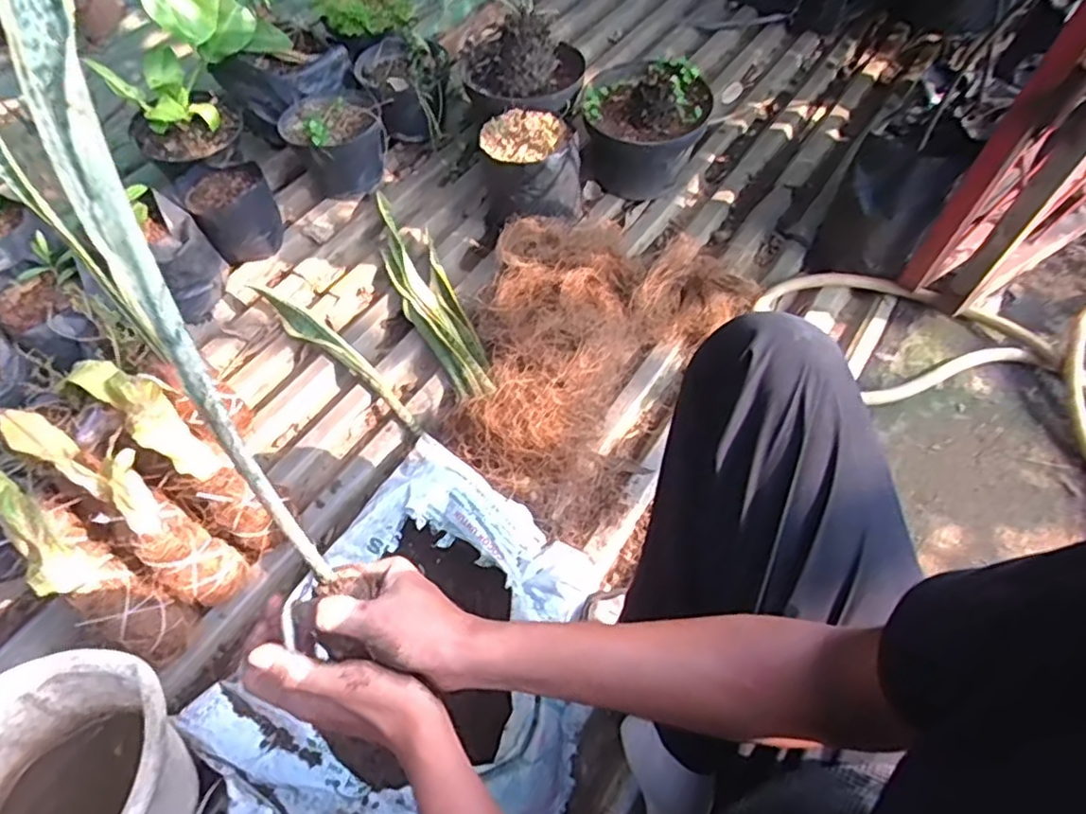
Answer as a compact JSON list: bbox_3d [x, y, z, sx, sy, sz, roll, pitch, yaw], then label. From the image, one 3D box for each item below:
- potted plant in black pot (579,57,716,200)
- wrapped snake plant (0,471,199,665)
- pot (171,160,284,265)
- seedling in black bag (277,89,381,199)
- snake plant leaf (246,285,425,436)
[{"bbox_3d":[0.172,-0.472,1.118,0.207,0.191,0.178,14,58,4],"label":"potted plant in black pot"},{"bbox_3d":[-0.528,0.169,0.712,0.317,0.098,0.068,42,63,-6],"label":"wrapped snake plant"},{"bbox_3d":[-0.510,-0.319,1.055,0.136,0.112,0.134,-23,63,-17],"label":"pot"},{"bbox_3d":[-0.364,-0.462,1.130,0.158,0.141,0.172,-21,62,-16],"label":"seedling in black bag"},{"bbox_3d":[-0.304,-0.081,0.964,0.380,0.019,0.047,39,63,19],"label":"snake plant leaf"}]

